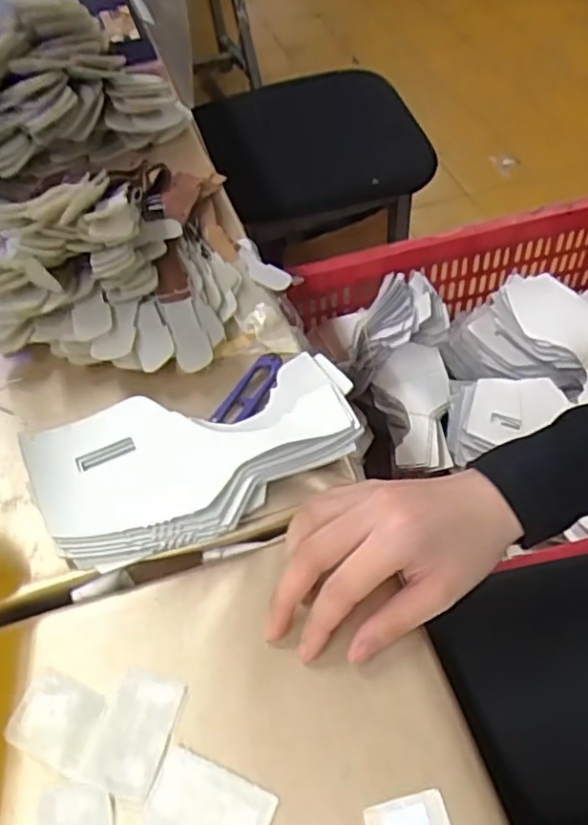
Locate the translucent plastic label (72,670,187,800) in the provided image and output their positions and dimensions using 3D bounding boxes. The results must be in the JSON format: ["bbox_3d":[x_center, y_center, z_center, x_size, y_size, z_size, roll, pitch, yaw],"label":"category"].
[{"bbox_3d":[-0.077,0.153,0.321,0.035,0.004,0.053,12,54,11],"label":"translucent plastic label"}]

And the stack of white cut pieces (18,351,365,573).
[{"bbox_3d":[-0.054,0.028,0.401,0.192,0.034,0.098,-19,54,-12],"label":"stack of white cut pieces"}]

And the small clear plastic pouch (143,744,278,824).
[{"bbox_3d":[-0.039,0.179,0.299,0.055,0.004,0.037,19,56,16],"label":"small clear plastic pouch"}]

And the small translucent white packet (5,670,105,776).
[{"bbox_3d":[-0.116,0.148,0.325,0.043,0.004,0.036,15,50,20],"label":"small translucent white packet"}]

